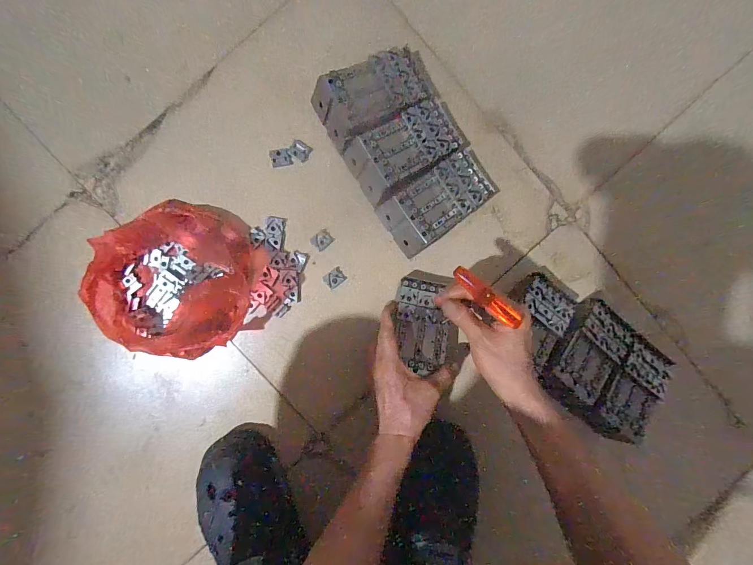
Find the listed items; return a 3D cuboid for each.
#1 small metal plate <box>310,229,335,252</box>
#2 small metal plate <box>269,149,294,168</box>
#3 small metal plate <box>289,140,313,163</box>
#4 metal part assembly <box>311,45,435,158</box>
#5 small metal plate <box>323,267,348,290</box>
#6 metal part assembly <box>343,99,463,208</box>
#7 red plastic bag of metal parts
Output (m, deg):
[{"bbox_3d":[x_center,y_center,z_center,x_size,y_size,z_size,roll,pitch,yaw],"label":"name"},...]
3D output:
[{"bbox_3d":[-0.079,-0.061,0.489,0.029,0.004,0.024,-41,94,-1],"label":"small metal plate"},{"bbox_3d":[-0.136,-0.178,0.481,0.029,0.005,0.023,-12,93,-3],"label":"small metal plate"},{"bbox_3d":[-0.108,-0.187,0.479,0.027,0.004,0.024,31,90,-4],"label":"small metal plate"},{"bbox_3d":[0.003,-0.256,0.458,0.165,0.058,0.084,-26,94,-2],"label":"metal part assembly"},{"bbox_3d":[-0.061,-0.006,0.492,0.029,0.004,0.023,-37,98,-1],"label":"small metal plate"},{"bbox_3d":[0.038,-0.181,0.461,0.149,0.057,0.082,-33,94,-1],"label":"metal part assembly"},{"bbox_3d":[-0.267,-0.003,0.449,0.221,0.067,0.210,14,92,-4],"label":"red plastic bag of metal parts"}]

